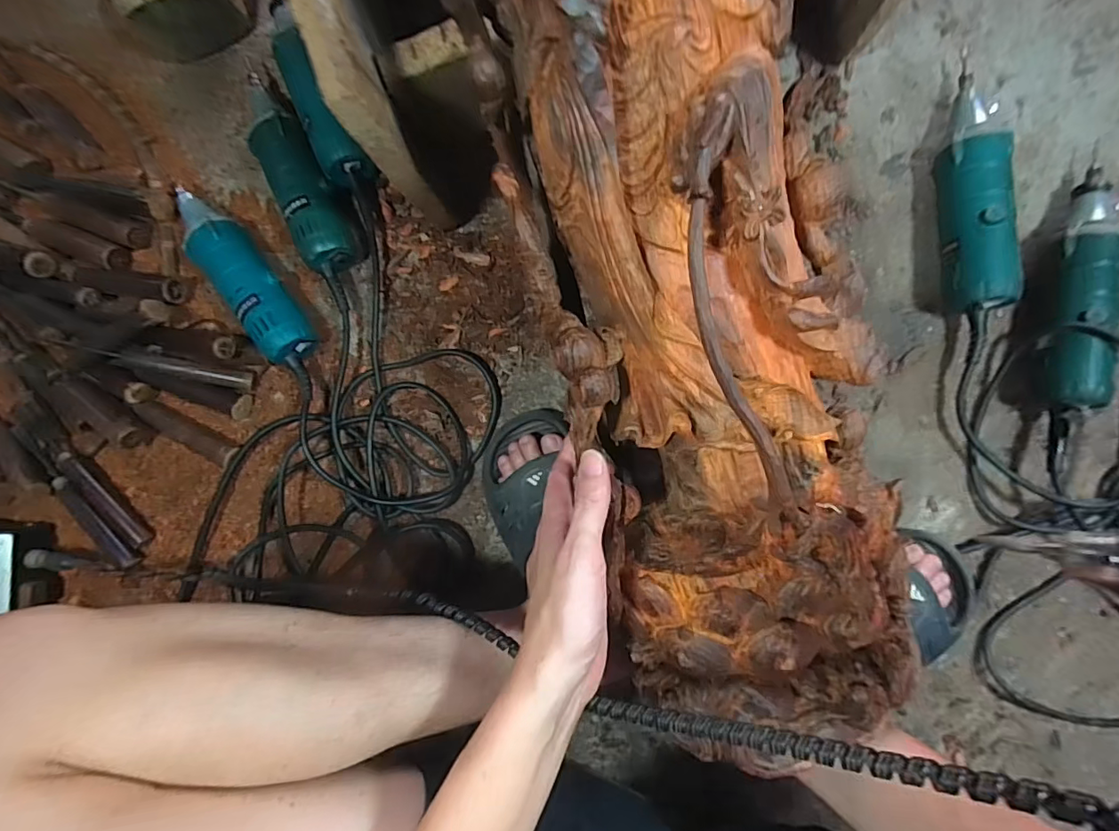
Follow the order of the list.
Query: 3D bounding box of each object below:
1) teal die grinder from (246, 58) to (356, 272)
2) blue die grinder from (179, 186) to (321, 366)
[{"bbox_3d":[-0.257,-0.242,0.504,0.053,0.051,0.205,-24,89,4],"label":"teal die grinder"},{"bbox_3d":[-0.309,-0.140,0.502,0.058,0.052,0.203,-38,86,4],"label":"blue die grinder"}]

